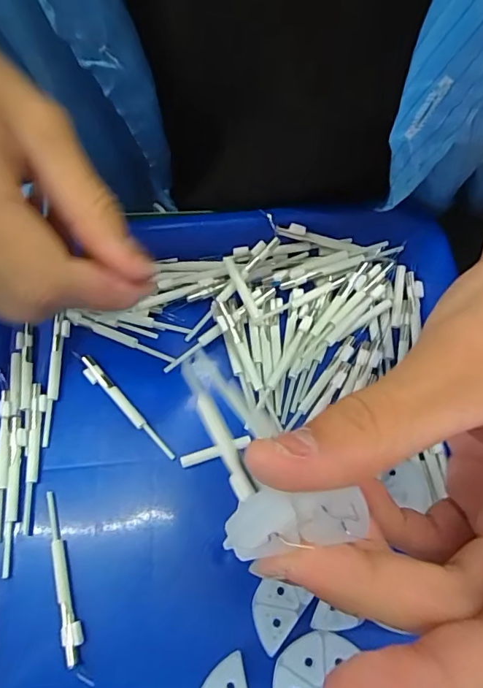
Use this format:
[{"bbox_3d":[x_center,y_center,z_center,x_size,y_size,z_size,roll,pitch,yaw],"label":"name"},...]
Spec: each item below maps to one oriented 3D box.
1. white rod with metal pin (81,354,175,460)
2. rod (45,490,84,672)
[{"bbox_3d":[-0.057,0.031,0.232,0.008,0.004,0.068,-40,71,-15],"label":"white rod with metal pin"},{"bbox_3d":[-0.077,0.097,0.203,0.007,0.009,0.068,-18,67,-6],"label":"rod"}]

